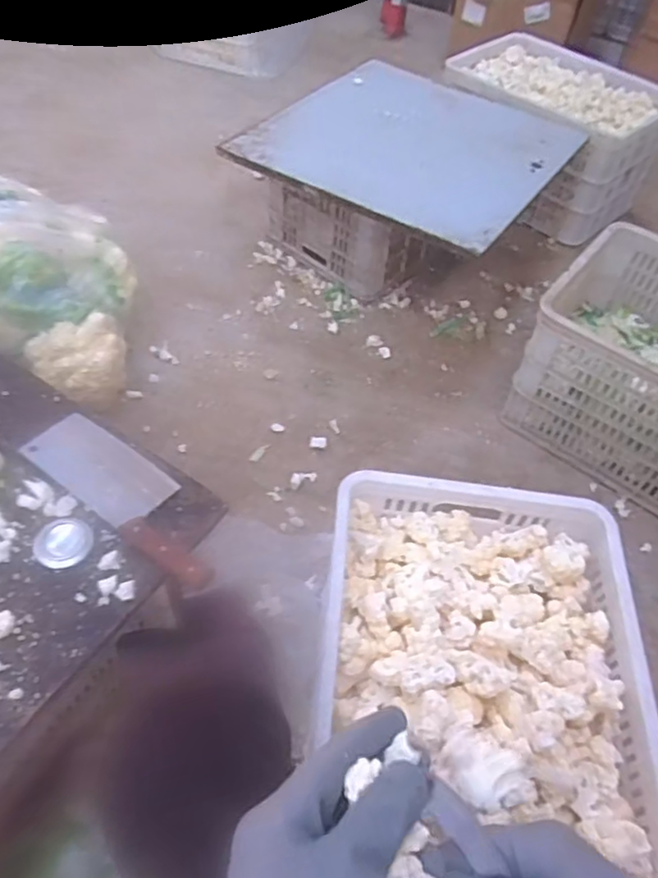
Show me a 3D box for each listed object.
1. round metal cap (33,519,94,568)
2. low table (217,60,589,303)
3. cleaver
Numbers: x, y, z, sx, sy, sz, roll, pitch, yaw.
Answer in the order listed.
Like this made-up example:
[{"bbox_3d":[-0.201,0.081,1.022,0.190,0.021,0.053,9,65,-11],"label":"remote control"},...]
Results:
[{"bbox_3d":[-0.300,0.114,0.707,0.066,0.022,0.056,22,53,12],"label":"round metal cap"},{"bbox_3d":[0.200,-0.583,1.492,0.557,0.270,0.636,29,54,16],"label":"low table"},{"bbox_3d":[-0.237,0.061,0.752,0.306,0.022,0.091,34,56,20],"label":"cleaver"}]

